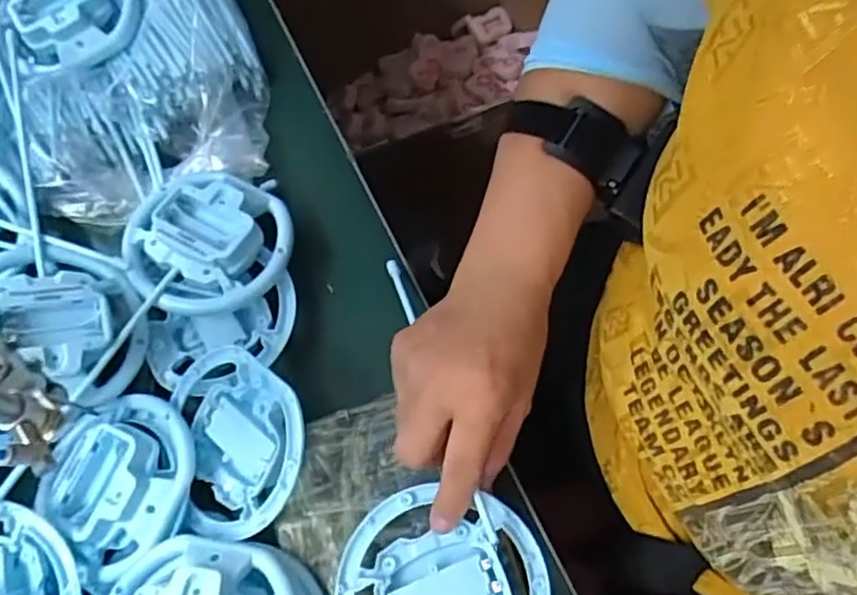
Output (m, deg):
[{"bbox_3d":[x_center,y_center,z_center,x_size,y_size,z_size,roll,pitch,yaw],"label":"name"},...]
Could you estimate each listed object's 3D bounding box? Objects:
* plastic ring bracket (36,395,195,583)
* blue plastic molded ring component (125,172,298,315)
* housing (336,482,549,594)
[{"bbox_3d":[-0.173,0.101,0.389,0.087,0.024,0.084,-1,68,2],"label":"plastic ring bracket"},{"bbox_3d":[-0.143,-0.038,0.440,0.104,0.036,0.098,-1,68,2],"label":"blue plastic molded ring component"},{"bbox_3d":[0.006,0.150,0.353,0.104,0.016,0.098,-1,68,2],"label":"housing"}]

